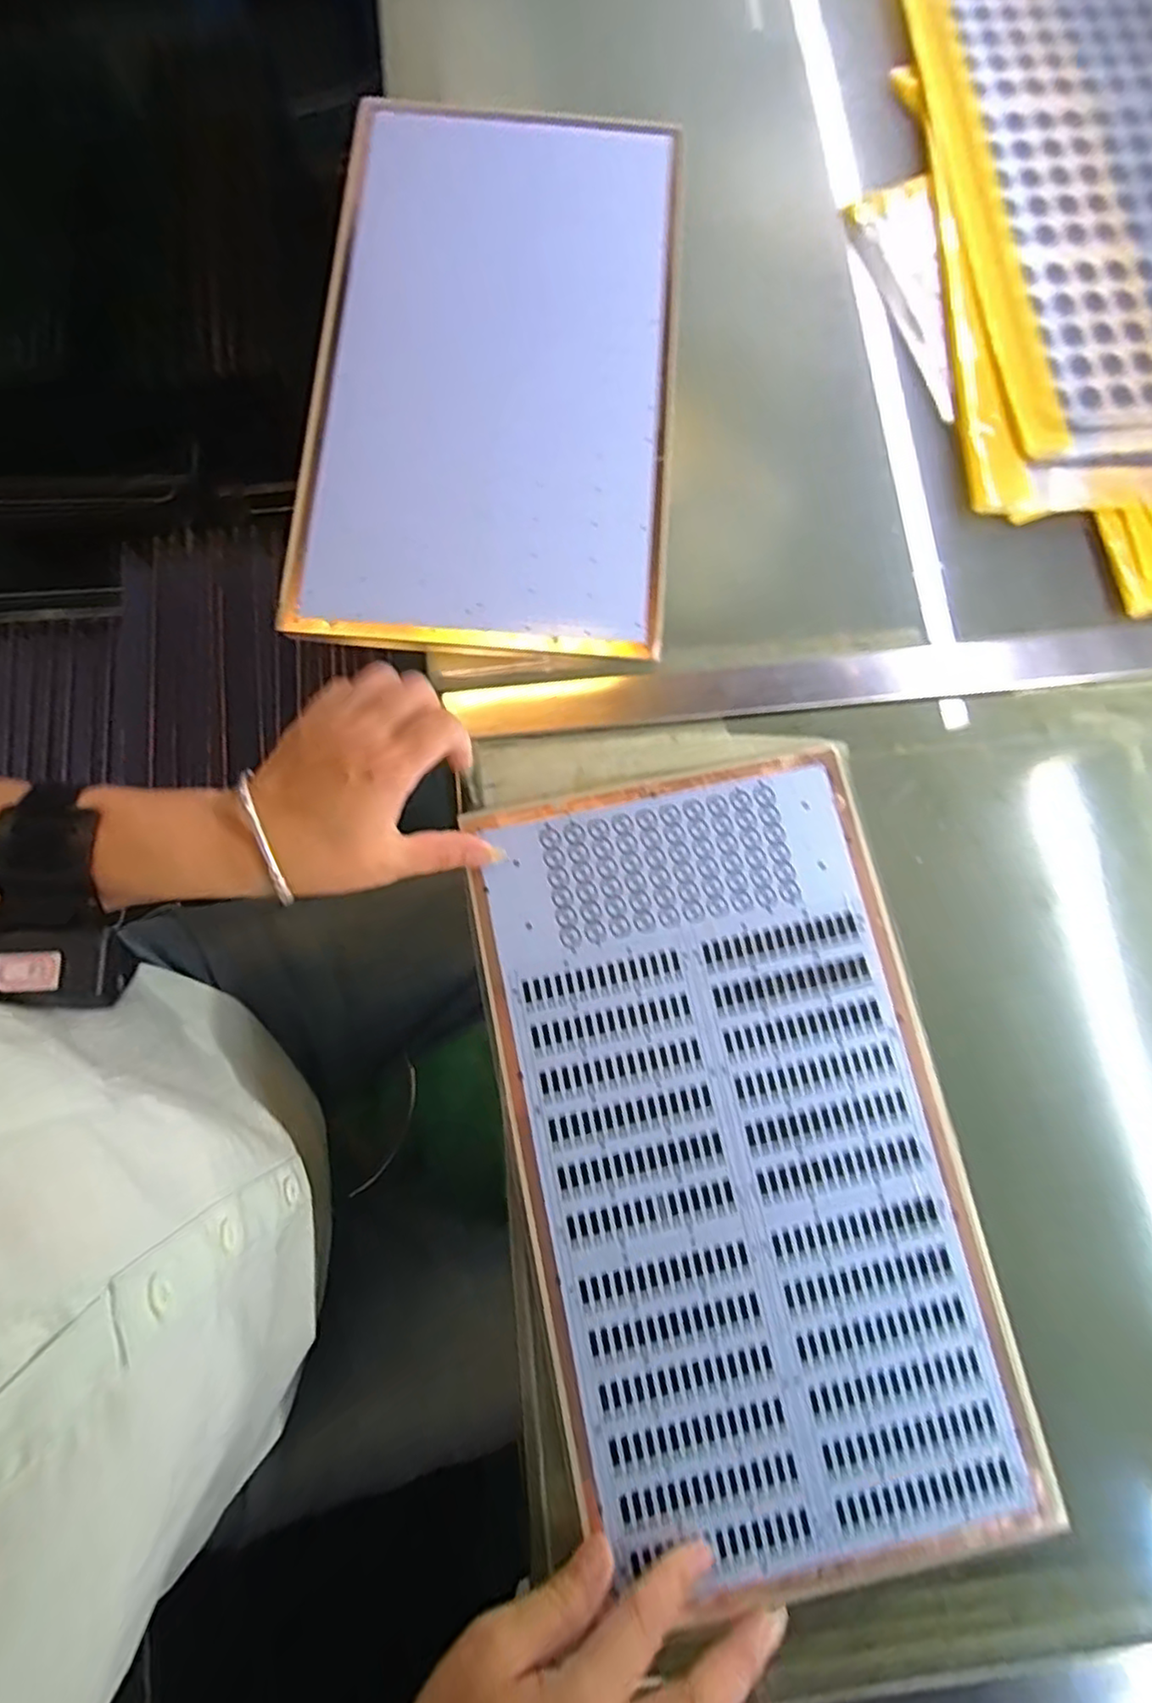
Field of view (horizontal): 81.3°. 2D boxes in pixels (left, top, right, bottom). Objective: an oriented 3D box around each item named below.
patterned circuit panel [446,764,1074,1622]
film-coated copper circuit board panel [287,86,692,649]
[{"bbox_3d":[0.084,0.149,0.348,0.220,0.008,0.385,-12,80,-2],"label":"patterned circuit panel"},{"bbox_3d":[-0.051,-0.310,0.431,0.224,0.023,0.382,4,80,1],"label":"film-coated copper circuit board panel"}]

